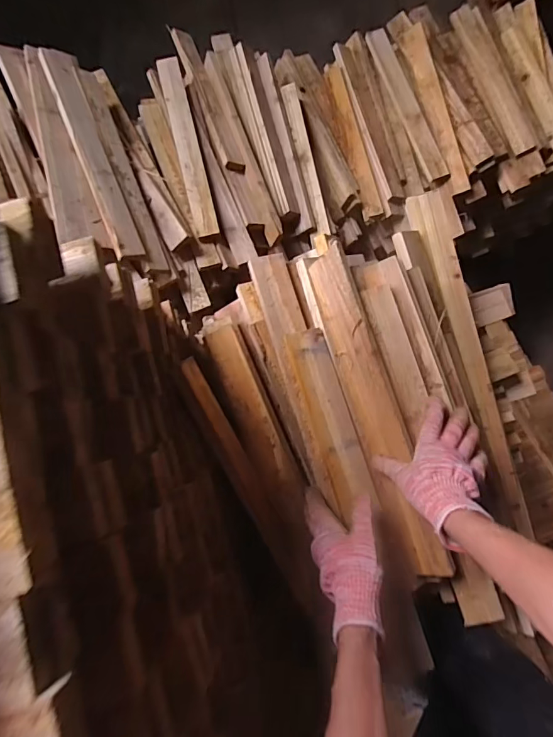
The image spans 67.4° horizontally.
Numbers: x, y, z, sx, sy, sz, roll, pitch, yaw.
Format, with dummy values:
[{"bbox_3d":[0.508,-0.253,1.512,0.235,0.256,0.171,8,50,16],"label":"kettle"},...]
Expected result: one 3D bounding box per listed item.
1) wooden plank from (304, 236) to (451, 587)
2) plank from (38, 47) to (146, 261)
[{"bbox_3d":[0.138,0.054,0.566,0.067,0.033,0.454,-18,87,3],"label":"wooden plank"},{"bbox_3d":[-0.379,-0.454,0.856,0.063,0.019,0.488,-17,82,-35],"label":"plank"}]

